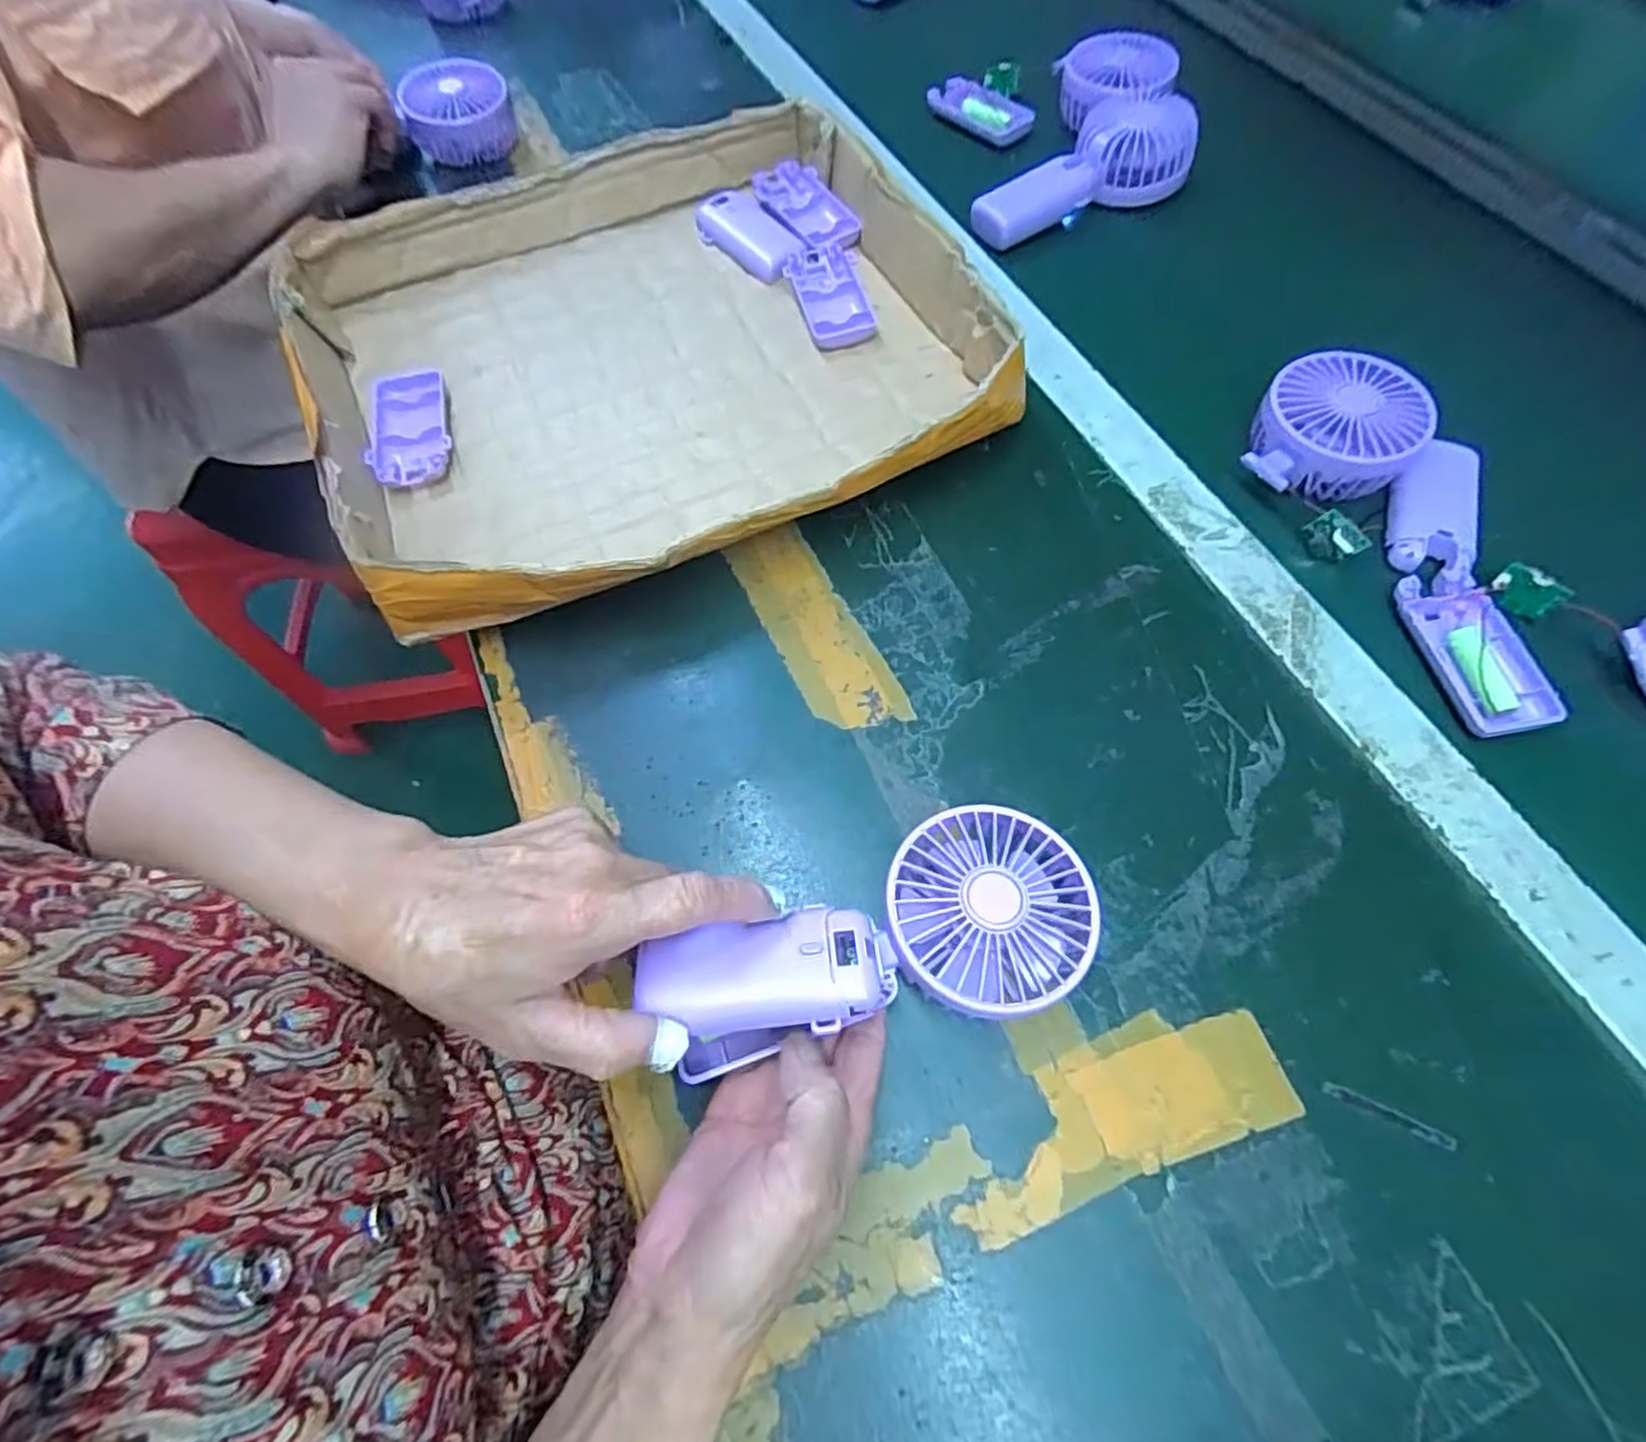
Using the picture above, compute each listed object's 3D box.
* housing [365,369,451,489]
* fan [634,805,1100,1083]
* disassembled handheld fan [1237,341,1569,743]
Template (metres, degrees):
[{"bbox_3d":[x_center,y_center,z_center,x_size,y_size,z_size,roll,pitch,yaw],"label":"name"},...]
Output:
[{"bbox_3d":[-0.271,-0.191,0.477,0.048,0.015,0.089,-16,65,-5],"label":"housing"},{"bbox_3d":[0.022,0.092,0.299,0.181,0.042,0.080,-14,64,-13],"label":"fan"},{"bbox_3d":[0.331,-0.110,0.399,0.103,0.037,0.229,-21,65,-7],"label":"disassembled handheld fan"}]

